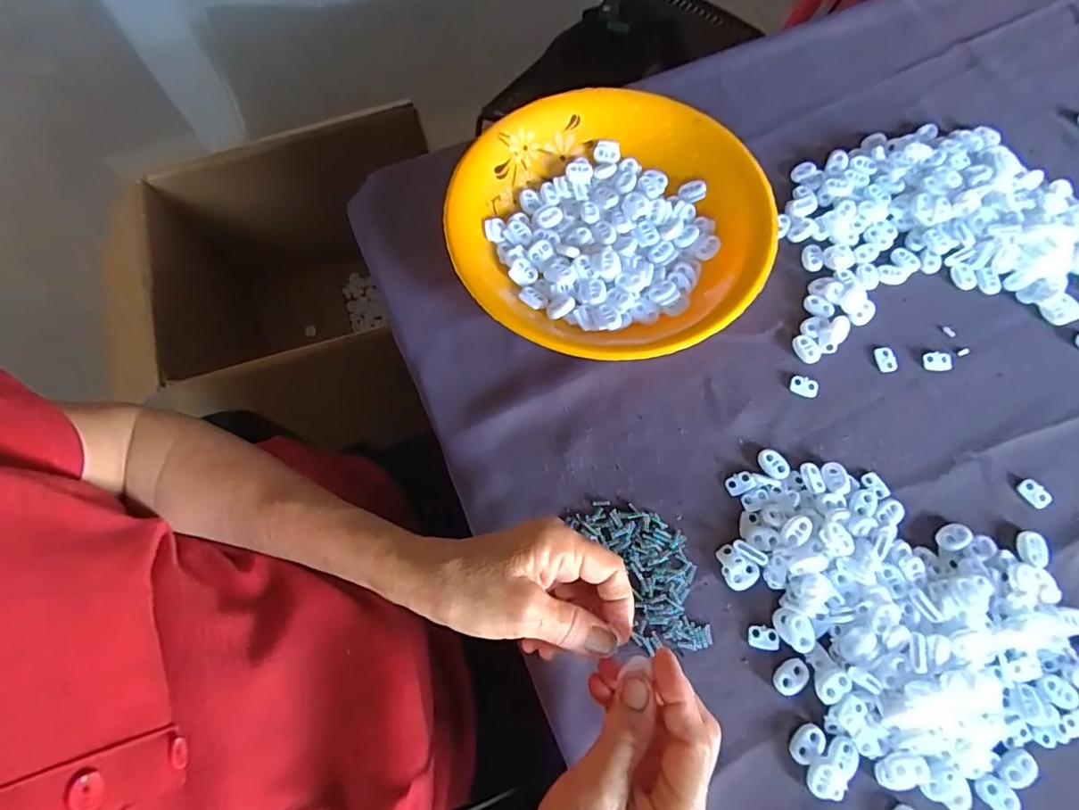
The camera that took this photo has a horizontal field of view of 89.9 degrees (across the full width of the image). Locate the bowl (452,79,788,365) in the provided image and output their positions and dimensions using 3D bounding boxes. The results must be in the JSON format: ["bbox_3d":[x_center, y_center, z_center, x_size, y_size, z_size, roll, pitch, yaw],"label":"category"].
[{"bbox_3d":[0.054,-0.142,0.414,0.231,0.048,0.234,0,69,-1],"label":"bowl"}]

